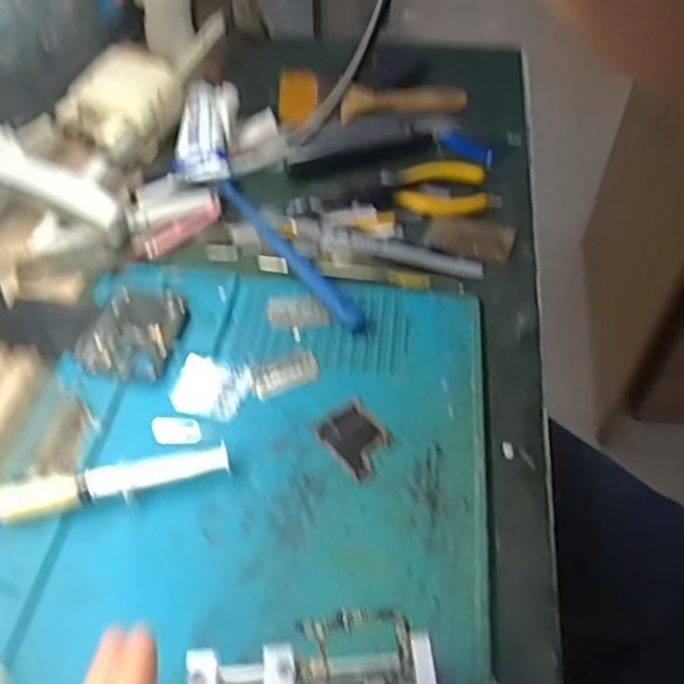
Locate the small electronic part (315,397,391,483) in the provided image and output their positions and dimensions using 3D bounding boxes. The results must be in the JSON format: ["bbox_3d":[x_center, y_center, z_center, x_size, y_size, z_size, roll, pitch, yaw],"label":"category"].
[{"bbox_3d":[0.008,0.051,0.367,0.033,0.004,0.040,-33,57,-26],"label":"small electronic part"}]

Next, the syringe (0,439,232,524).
[{"bbox_3d":[-0.122,0.073,0.339,0.131,0.017,0.017,-9,50,-9],"label":"syringe"}]

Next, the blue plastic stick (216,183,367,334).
[{"bbox_3d":[-0.035,-0.062,0.461,0.016,0.015,0.166,-28,55,-23],"label":"blue plastic stick"}]

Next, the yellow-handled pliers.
[{"bbox_3d":[0.055,-0.116,0.511,0.107,0.010,0.051,-1,49,-2],"label":"yellow-handled pliers"}]

